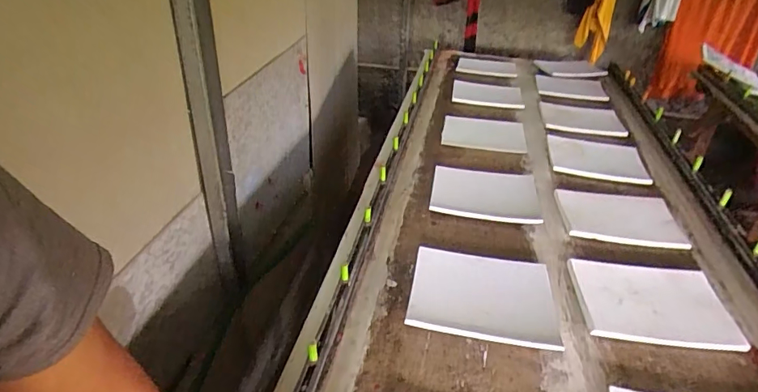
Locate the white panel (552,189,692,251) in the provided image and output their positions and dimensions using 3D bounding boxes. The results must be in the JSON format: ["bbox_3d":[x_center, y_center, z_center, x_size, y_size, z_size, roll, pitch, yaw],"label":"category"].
[{"bbox_3d":[0.588,0.043,1.133,0.264,0.017,0.225,3,34,5],"label":"white panel"}]

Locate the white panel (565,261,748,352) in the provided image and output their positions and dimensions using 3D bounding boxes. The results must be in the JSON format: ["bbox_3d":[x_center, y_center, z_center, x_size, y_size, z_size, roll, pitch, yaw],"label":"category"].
[{"bbox_3d":[0.528,0.205,0.893,0.276,0.017,0.202,4,34,6],"label":"white panel"}]

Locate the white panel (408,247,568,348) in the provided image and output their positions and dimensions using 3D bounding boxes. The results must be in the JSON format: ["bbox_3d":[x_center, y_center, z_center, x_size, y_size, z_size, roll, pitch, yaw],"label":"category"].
[{"bbox_3d":[0.202,0.190,0.900,0.270,0.014,0.222,6,34,10],"label":"white panel"}]

